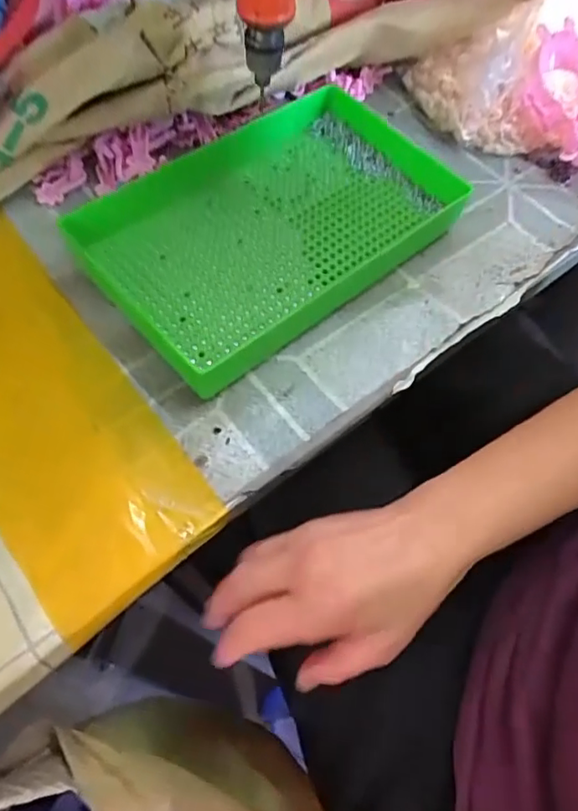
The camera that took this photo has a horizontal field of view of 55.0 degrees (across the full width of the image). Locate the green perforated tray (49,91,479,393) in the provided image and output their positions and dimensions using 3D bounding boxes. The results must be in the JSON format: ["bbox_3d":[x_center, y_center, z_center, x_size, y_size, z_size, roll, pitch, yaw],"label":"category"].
[{"bbox_3d":[-0.006,-0.130,0.387,0.254,0.050,0.164,-39,64,-23],"label":"green perforated tray"}]

